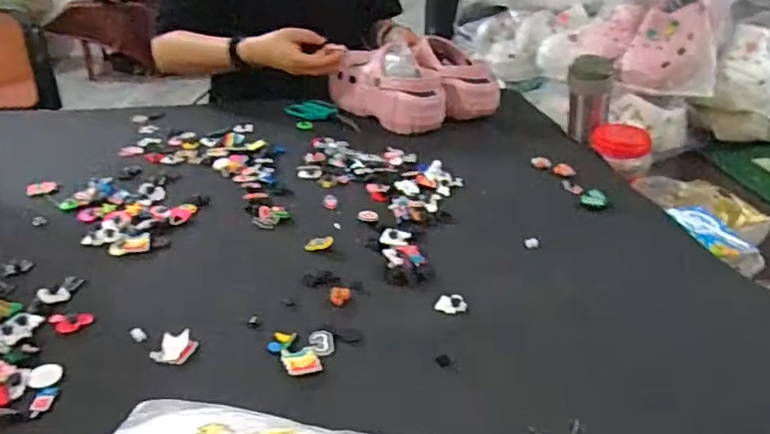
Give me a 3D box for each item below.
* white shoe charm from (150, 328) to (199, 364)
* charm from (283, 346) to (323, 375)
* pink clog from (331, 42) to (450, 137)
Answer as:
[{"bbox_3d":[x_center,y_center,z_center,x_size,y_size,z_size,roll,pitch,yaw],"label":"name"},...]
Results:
[{"bbox_3d":[-0.185,0.115,0.521,0.032,0.007,0.034,10,32,12],"label":"white shoe charm"},{"bbox_3d":[-0.073,0.124,0.511,0.030,0.007,0.032,-9,33,-17],"label":"charm"},{"bbox_3d":[0.002,-0.226,0.993,0.107,0.098,0.212,-20,38,-32],"label":"pink clog"}]

